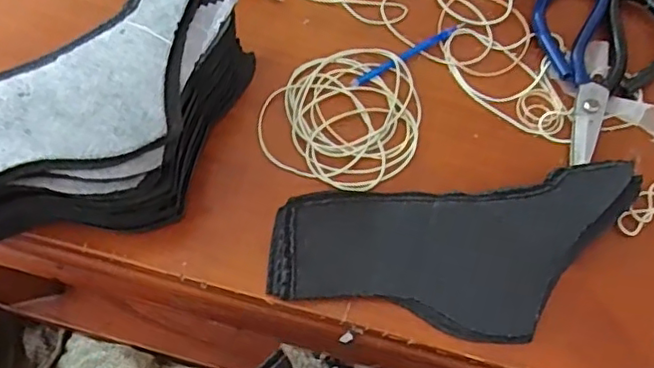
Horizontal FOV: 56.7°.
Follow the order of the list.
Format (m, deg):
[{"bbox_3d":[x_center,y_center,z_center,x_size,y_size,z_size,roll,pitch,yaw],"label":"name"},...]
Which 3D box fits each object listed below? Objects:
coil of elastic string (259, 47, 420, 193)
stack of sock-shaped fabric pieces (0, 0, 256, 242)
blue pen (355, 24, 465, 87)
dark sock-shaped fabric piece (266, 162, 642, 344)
[{"bbox_3d":[0.014,-0.052,0.429,0.104,0.006,0.115,19,63,8],"label":"coil of elastic string"},{"bbox_3d":[-0.138,-0.029,0.370,0.237,0.077,0.108,-39,70,-19],"label":"stack of sock-shaped fabric pieces"},{"bbox_3d":[0.063,-0.099,0.453,0.105,0.007,0.008,-32,67,-17],"label":"blue pen"},{"bbox_3d":[0.083,0.044,0.374,0.230,0.021,0.099,-5,63,-4],"label":"dark sock-shaped fabric piece"}]

